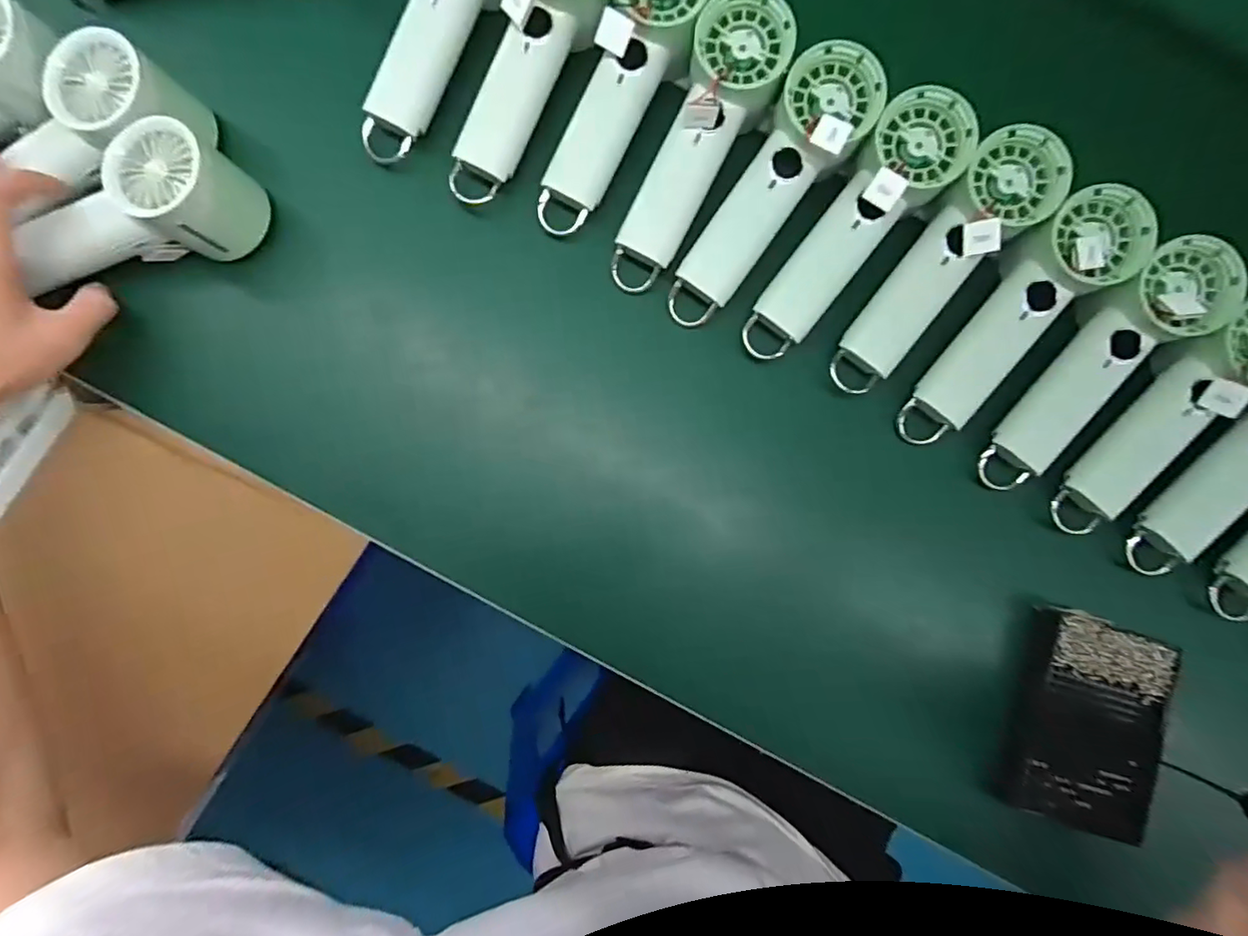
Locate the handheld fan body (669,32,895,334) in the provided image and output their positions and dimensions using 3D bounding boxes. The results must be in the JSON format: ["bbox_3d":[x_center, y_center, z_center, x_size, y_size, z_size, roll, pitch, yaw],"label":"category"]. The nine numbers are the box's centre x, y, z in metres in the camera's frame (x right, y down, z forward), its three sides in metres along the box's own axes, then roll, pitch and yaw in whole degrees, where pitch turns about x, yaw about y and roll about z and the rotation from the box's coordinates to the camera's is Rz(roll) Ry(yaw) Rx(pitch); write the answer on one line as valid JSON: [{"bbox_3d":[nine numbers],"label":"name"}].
[{"bbox_3d":[0.099,-0.189,0.393,0.065,0.042,0.204,36,103,0],"label":"handheld fan body"}]

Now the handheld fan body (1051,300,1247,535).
[{"bbox_3d":[0.380,-0.032,0.390,0.058,0.051,0.197,38,106,0],"label":"handheld fan body"}]

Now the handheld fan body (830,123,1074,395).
[{"bbox_3d":[0.220,-0.138,0.397,0.064,0.045,0.202,38,103,0],"label":"handheld fan body"}]

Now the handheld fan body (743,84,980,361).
[{"bbox_3d":[0.156,-0.163,0.394,0.065,0.045,0.202,40,102,0],"label":"handheld fan body"}]

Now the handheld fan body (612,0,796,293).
[{"bbox_3d":[0.050,-0.221,0.399,0.062,0.058,0.197,28,101,-1],"label":"handheld fan body"}]

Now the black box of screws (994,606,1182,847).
[{"bbox_3d":[0.321,0.174,0.389,0.091,0.033,0.138,12,87,-2],"label":"black box of screws"}]

